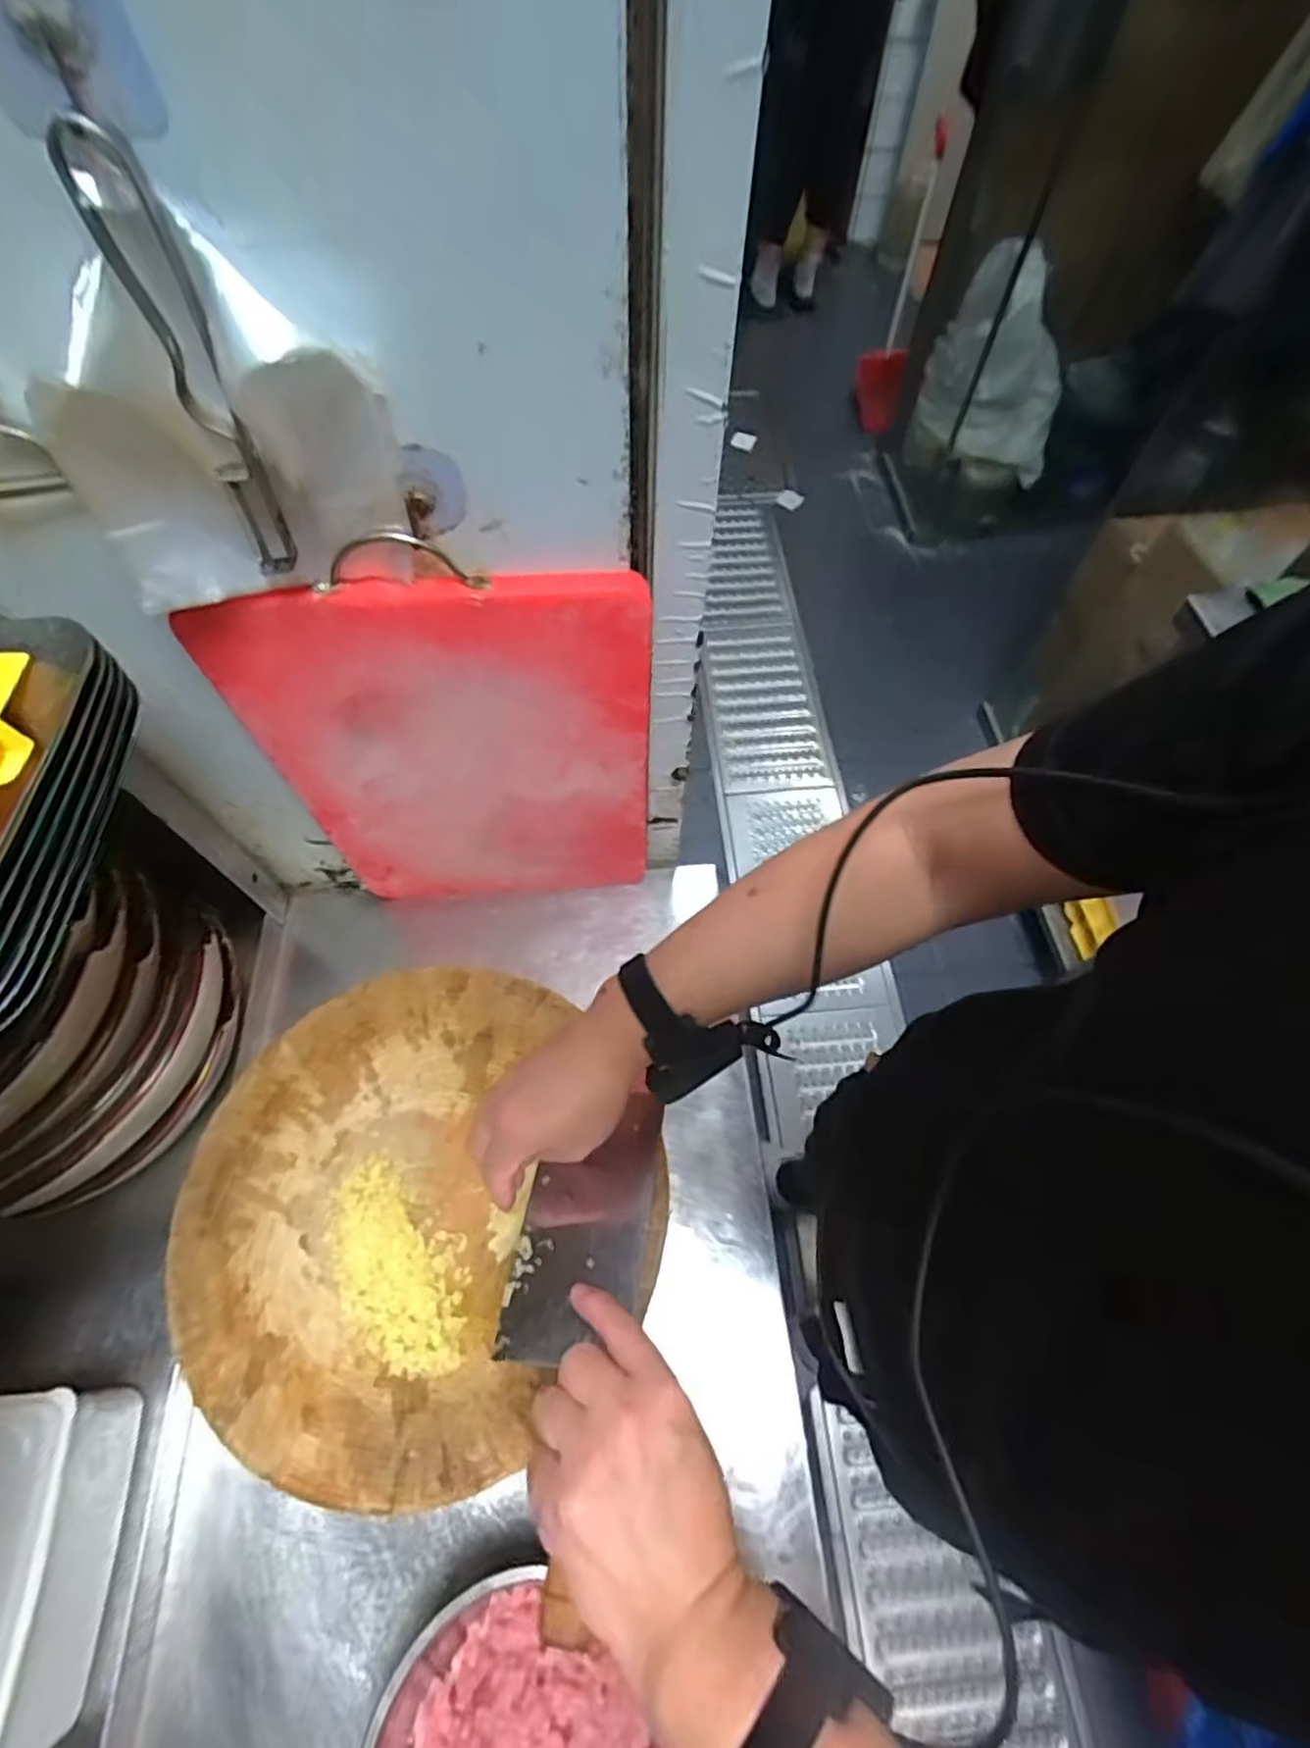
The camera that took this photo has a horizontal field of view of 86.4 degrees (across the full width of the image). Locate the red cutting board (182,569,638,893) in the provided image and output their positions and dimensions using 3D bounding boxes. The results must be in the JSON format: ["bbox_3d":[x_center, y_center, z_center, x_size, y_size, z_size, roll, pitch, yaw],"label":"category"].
[{"bbox_3d":[-0.151,-0.083,0.585,0.289,0.366,0.025,-7,63,-4],"label":"red cutting board"}]

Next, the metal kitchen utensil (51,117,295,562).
[{"bbox_3d":[-0.208,-0.222,0.324,0.031,0.175,0.032,-25,66,-13],"label":"metal kitchen utensil"}]

